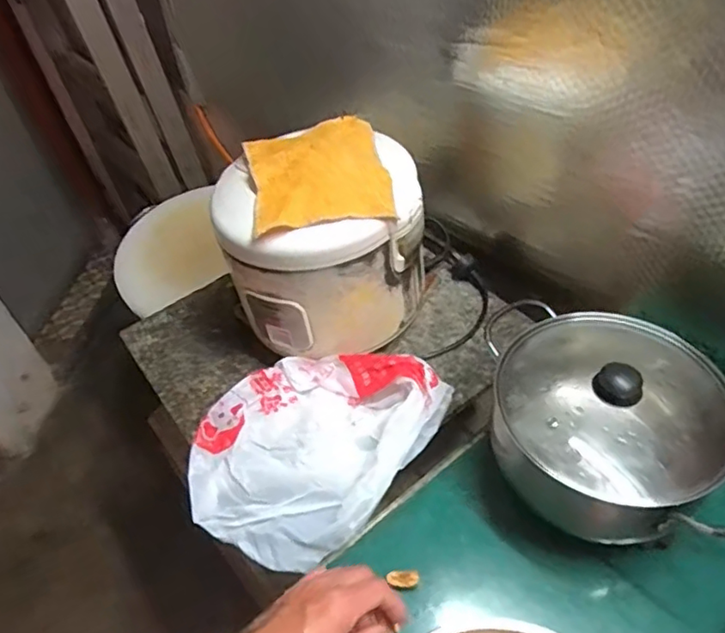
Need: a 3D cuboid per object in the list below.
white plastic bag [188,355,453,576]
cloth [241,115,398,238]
[{"bbox_3d":[-0.069,0.137,0.698,0.245,0.065,0.281,23,54,25],"label":"white plastic bag"},{"bbox_3d":[-0.055,-0.174,0.693,0.156,0.035,0.176,-11,47,-4],"label":"cloth"}]

